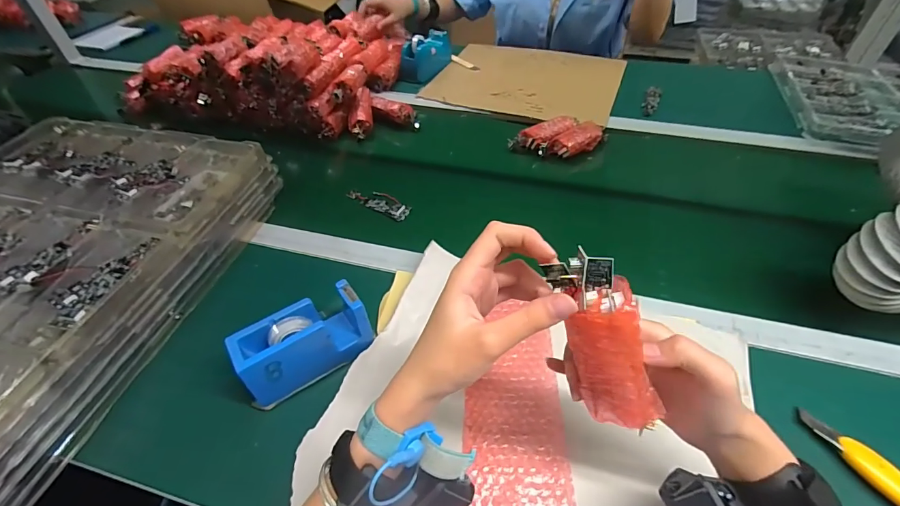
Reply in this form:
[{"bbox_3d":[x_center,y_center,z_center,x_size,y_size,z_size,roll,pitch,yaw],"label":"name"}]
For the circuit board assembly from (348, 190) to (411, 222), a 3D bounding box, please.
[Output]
[{"bbox_3d":[-0.110,-0.081,0.645,0.110,0.010,0.038,23,53,21],"label":"circuit board assembly"}]

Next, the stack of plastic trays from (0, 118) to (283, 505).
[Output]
[{"bbox_3d":[-0.525,0.036,0.493,0.405,0.095,0.541,10,49,10],"label":"stack of plastic trays"}]

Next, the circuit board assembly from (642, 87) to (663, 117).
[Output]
[{"bbox_3d":[0.412,-0.312,0.843,0.031,0.016,0.103,20,52,19],"label":"circuit board assembly"}]

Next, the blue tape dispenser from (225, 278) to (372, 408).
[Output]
[{"bbox_3d":[-0.148,0.095,0.431,0.127,0.079,0.055,-26,52,-20],"label":"blue tape dispenser"}]

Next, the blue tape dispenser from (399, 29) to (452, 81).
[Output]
[{"bbox_3d":[-0.056,-0.456,0.938,0.067,0.063,0.148,19,51,18],"label":"blue tape dispenser"}]

